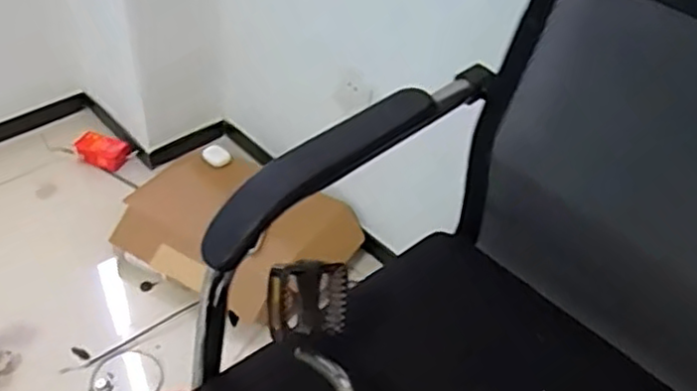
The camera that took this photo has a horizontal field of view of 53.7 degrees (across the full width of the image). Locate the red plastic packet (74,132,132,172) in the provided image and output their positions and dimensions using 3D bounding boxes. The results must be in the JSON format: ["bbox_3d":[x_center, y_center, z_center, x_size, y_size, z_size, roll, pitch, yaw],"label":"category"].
[{"bbox_3d":[-0.570,-0.103,1.596,0.120,0.050,0.070,13,50,14],"label":"red plastic packet"}]

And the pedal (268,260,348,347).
[{"bbox_3d":[-0.036,0.098,0.636,0.075,0.073,0.027,-3,9,-25],"label":"pedal"}]

